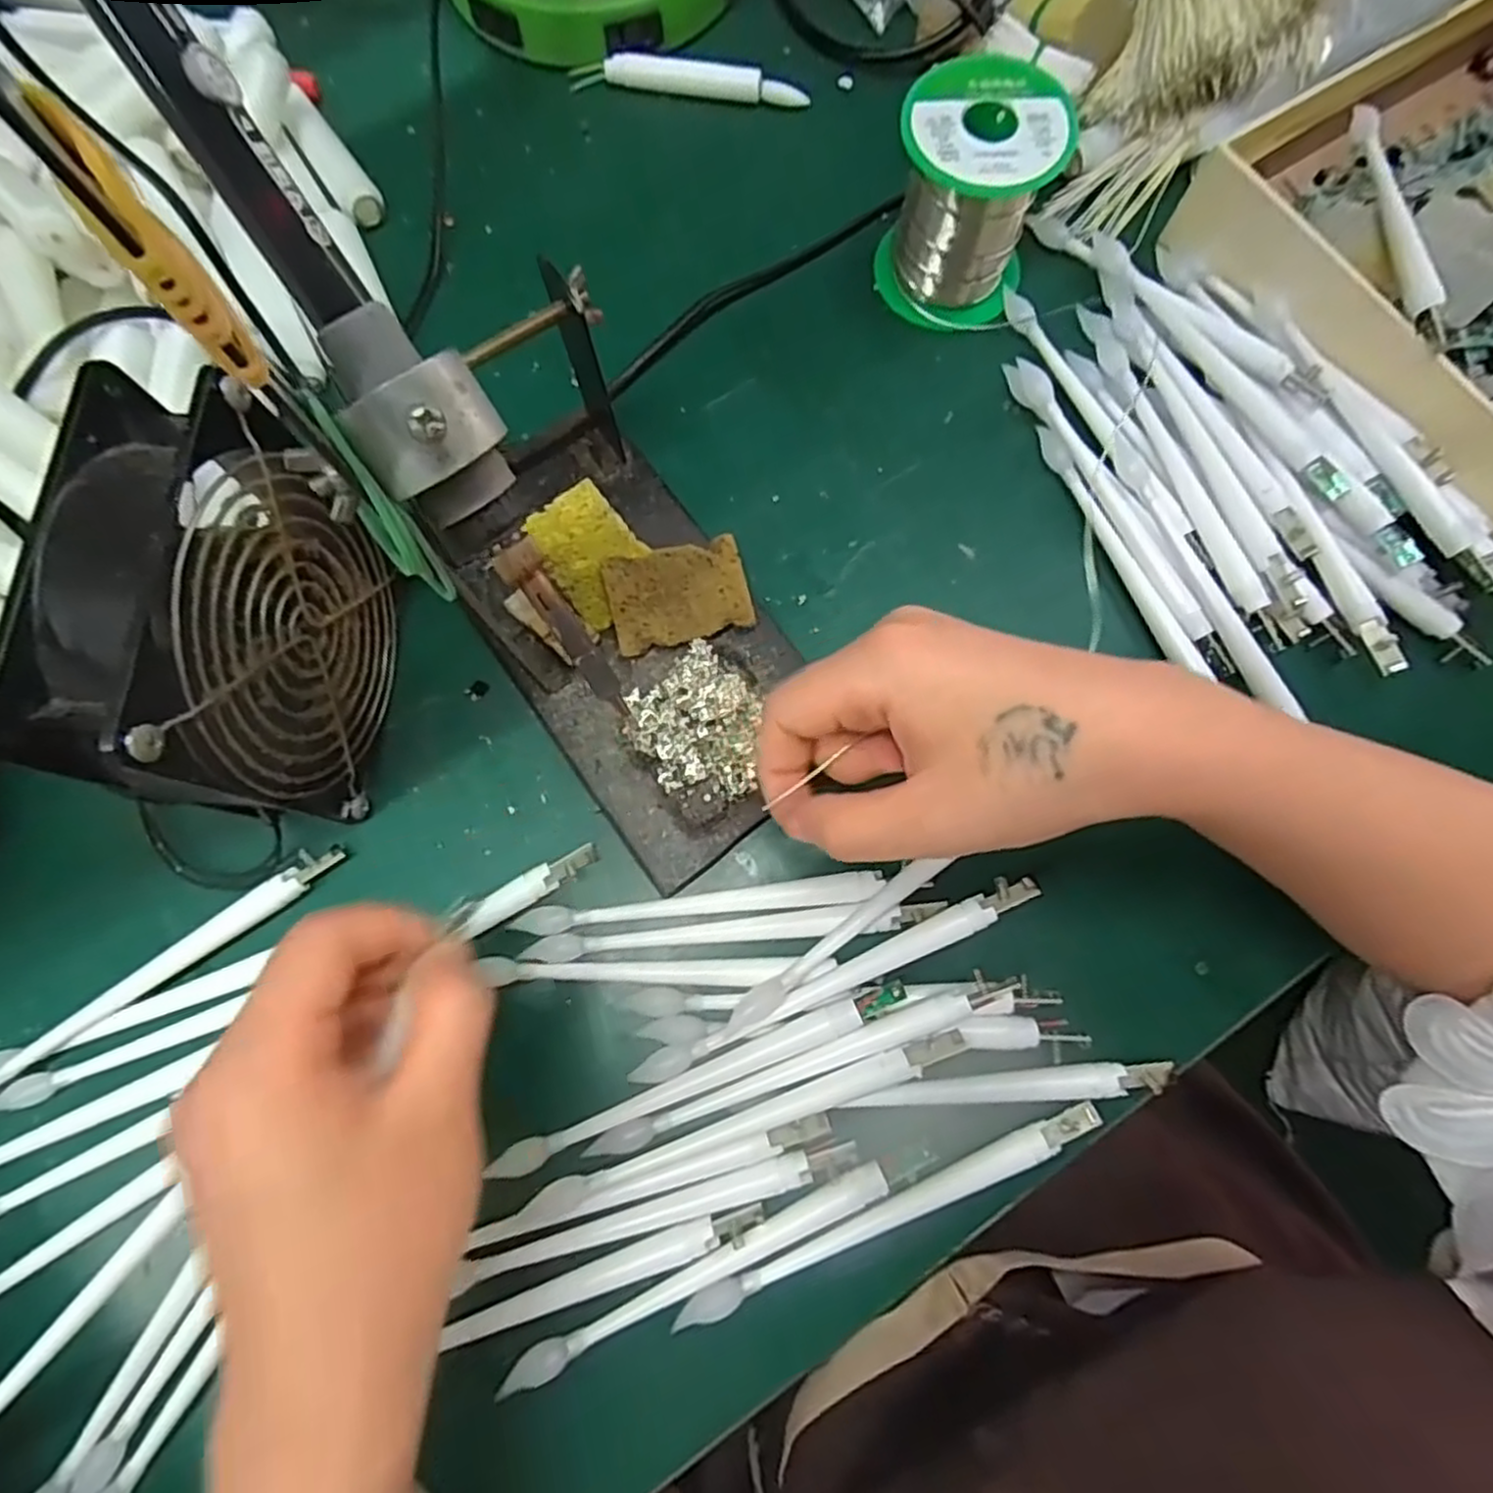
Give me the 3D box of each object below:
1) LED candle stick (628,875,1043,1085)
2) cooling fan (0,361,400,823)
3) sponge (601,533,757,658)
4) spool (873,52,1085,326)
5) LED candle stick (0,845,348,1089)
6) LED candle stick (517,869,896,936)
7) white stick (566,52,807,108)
[{"bbox_3d":[0.033,0.085,0.265,0.157,0.016,0.012,-24,78,-6],"label":"LED candle stick"},{"bbox_3d":[-0.166,-0.038,0.247,0.044,0.124,0.114,7,77,2],"label":"cooling fan"},{"bbox_3d":[-0.027,-0.062,0.295,0.054,0.004,0.040,-14,84,-6],"label":"sponge"},{"bbox_3d":[0.097,-0.239,0.321,0.064,0.071,0.064,0,77,0],"label":"spool"},{"bbox_3d":[-0.220,0.085,0.271,0.151,0.019,0.013,-37,80,-8],"label":"LED candle stick"},{"bbox_3d":[-0.018,0.060,0.281,0.138,0.011,0.010,-6,77,-2],"label":"LED candle stick"},{"bbox_3d":[-0.028,-0.334,0.369,0.116,0.014,0.011,4,77,1],"label":"white stick"}]

